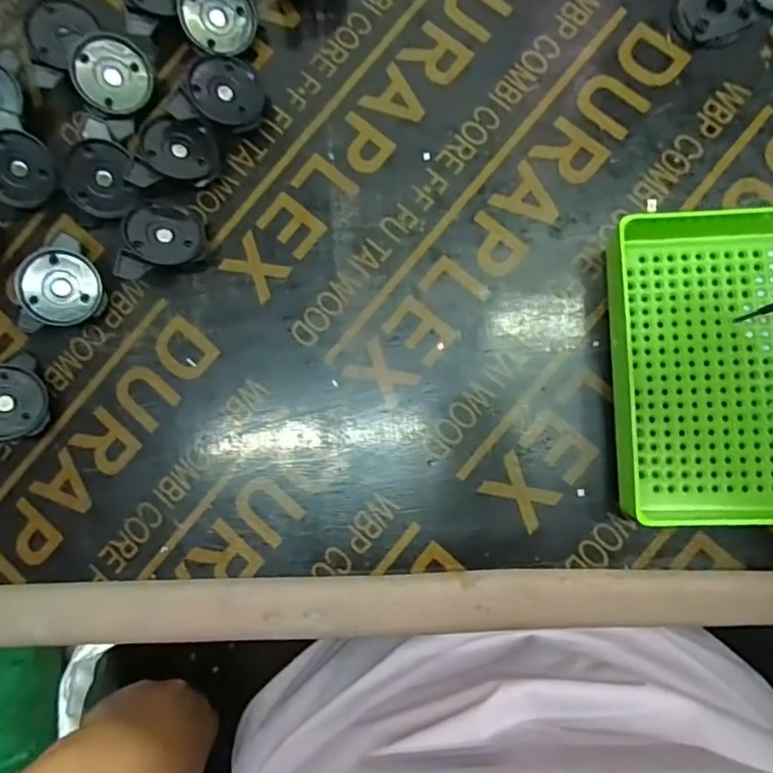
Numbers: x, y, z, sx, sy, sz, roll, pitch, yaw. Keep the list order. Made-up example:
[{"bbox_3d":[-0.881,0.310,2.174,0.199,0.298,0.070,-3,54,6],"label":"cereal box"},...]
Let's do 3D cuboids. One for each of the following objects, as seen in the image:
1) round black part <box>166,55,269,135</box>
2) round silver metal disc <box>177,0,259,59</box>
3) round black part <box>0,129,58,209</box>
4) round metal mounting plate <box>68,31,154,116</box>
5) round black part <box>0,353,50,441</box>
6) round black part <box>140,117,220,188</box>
[{"bbox_3d":[-0.096,-0.168,0.333,0.047,0.014,0.047,3,83,-26],"label":"round black part"},{"bbox_3d":[-0.097,-0.216,0.335,0.043,0.008,0.044,-2,94,-26],"label":"round silver metal disc"},{"bbox_3d":[-0.218,-0.130,0.342,0.043,0.015,0.042,-1,114,-3],"label":"round black part"},{"bbox_3d":[-0.160,-0.181,0.336,0.042,0.009,0.041,-2,95,-22],"label":"round metal mounting plate"},{"bbox_3d":[-0.222,0.007,0.328,0.049,0.016,0.047,-4,86,-34],"label":"round black part"},{"bbox_3d":[-0.119,-0.135,0.332,0.040,0.009,0.036,-15,89,-27],"label":"round black part"}]

